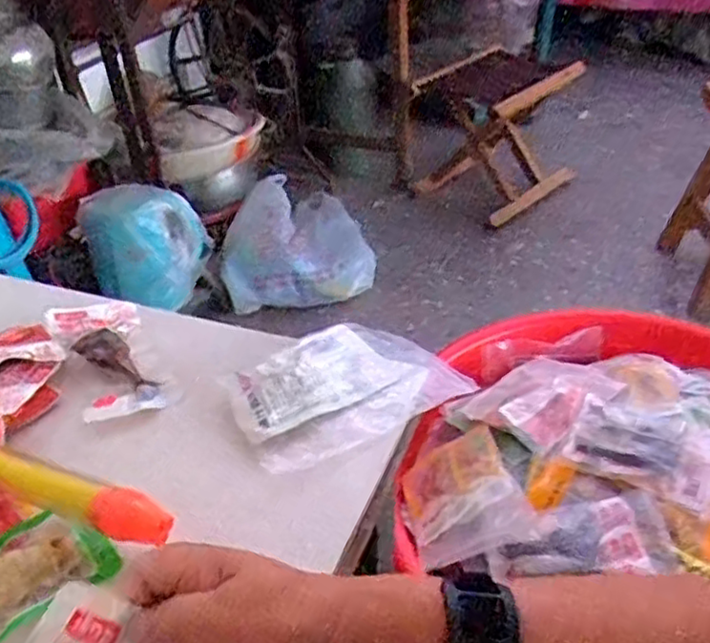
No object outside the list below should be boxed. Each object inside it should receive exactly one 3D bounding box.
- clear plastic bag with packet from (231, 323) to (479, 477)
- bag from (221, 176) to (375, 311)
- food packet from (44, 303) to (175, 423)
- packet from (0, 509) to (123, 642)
[{"bbox_3d":[-0.010,0.052,0.565,0.179,0.032,0.121,-29,45,-28],"label":"clear plastic bag with packet"},{"bbox_3d":[-0.119,-0.171,1.487,0.317,0.177,0.248,-2,39,2],"label":"bag"},{"bbox_3d":[-0.224,0.026,0.609,0.075,0.023,0.162,-19,41,-19],"label":"food packet"},{"bbox_3d":[-0.223,0.167,0.447,0.117,0.015,0.079,-23,43,-23],"label":"packet"}]

